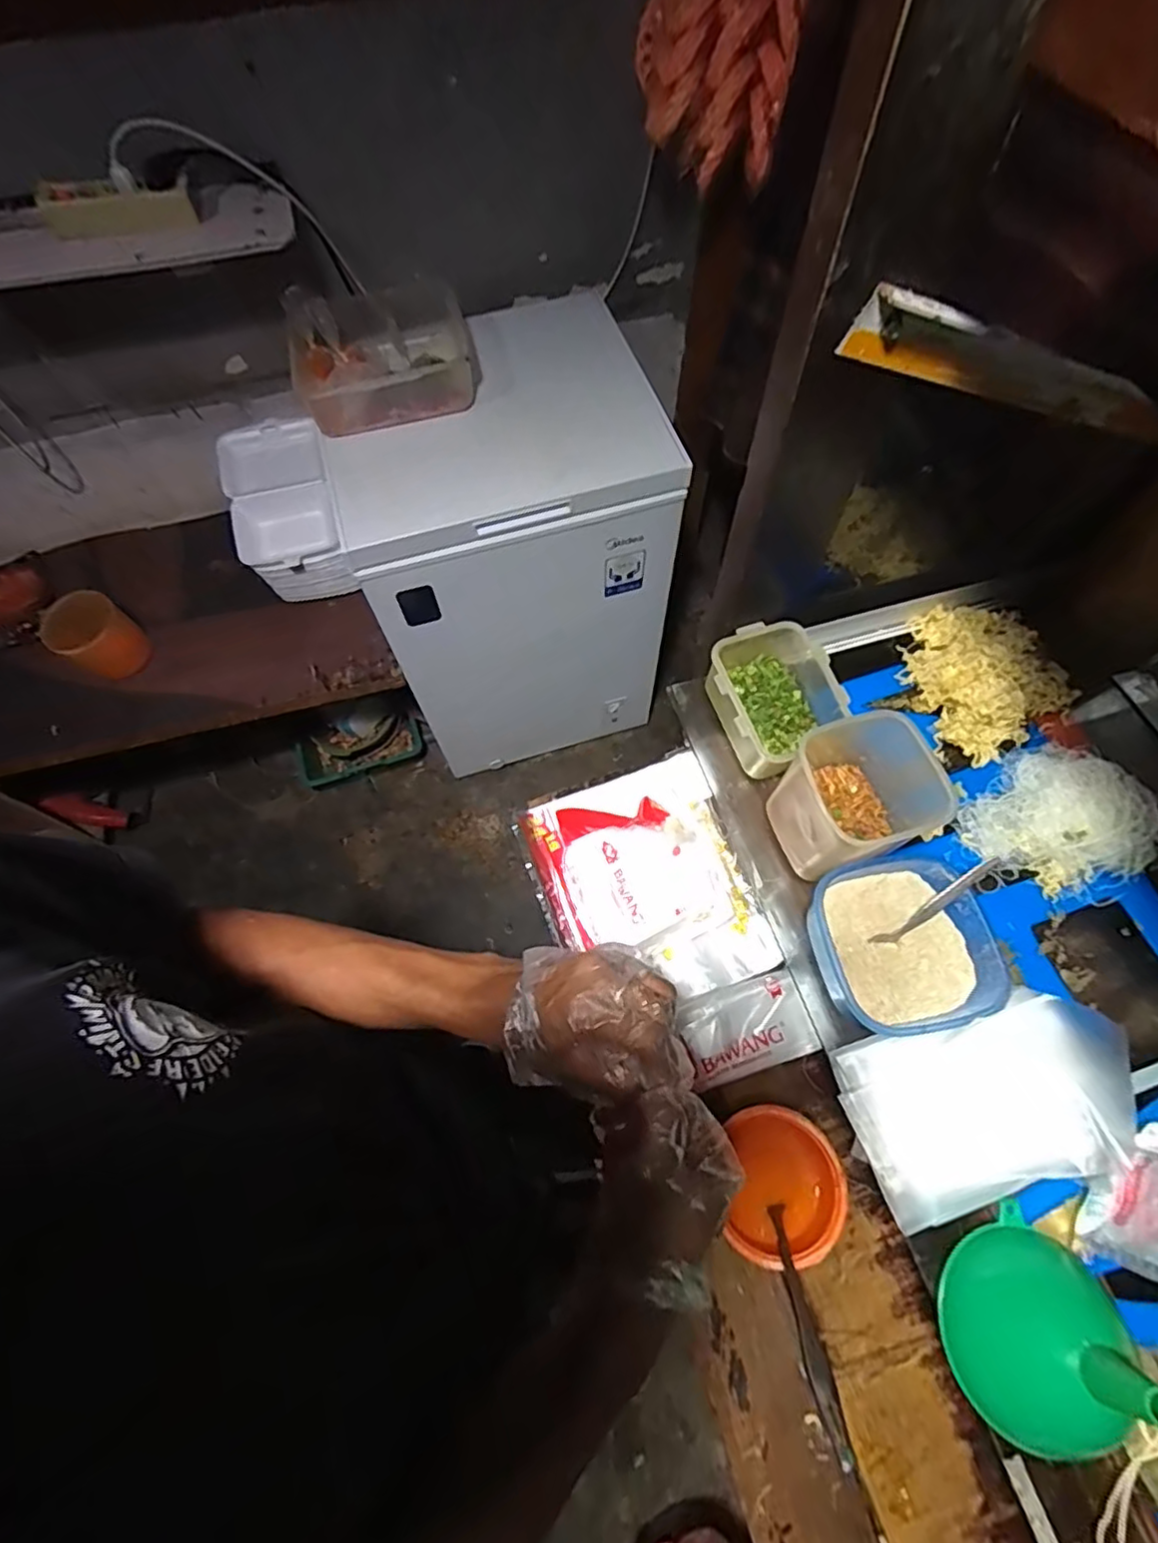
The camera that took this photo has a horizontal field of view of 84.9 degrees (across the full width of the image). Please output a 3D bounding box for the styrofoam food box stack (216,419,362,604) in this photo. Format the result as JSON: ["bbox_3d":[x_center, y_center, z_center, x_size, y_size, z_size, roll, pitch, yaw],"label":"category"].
[{"bbox_3d":[-0.537,-0.482,1.190,0.190,0.214,0.263,-13,66,-5],"label":"styrofoam food box stack"}]

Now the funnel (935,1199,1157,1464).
[{"bbox_3d":[0.279,0.331,0.357,0.104,0.093,0.095,-30,68,-12],"label":"funnel"}]

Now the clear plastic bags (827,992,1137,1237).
[{"bbox_3d":[0.284,0.226,0.435,0.186,0.031,0.109,-16,66,-6],"label":"clear plastic bags"}]

